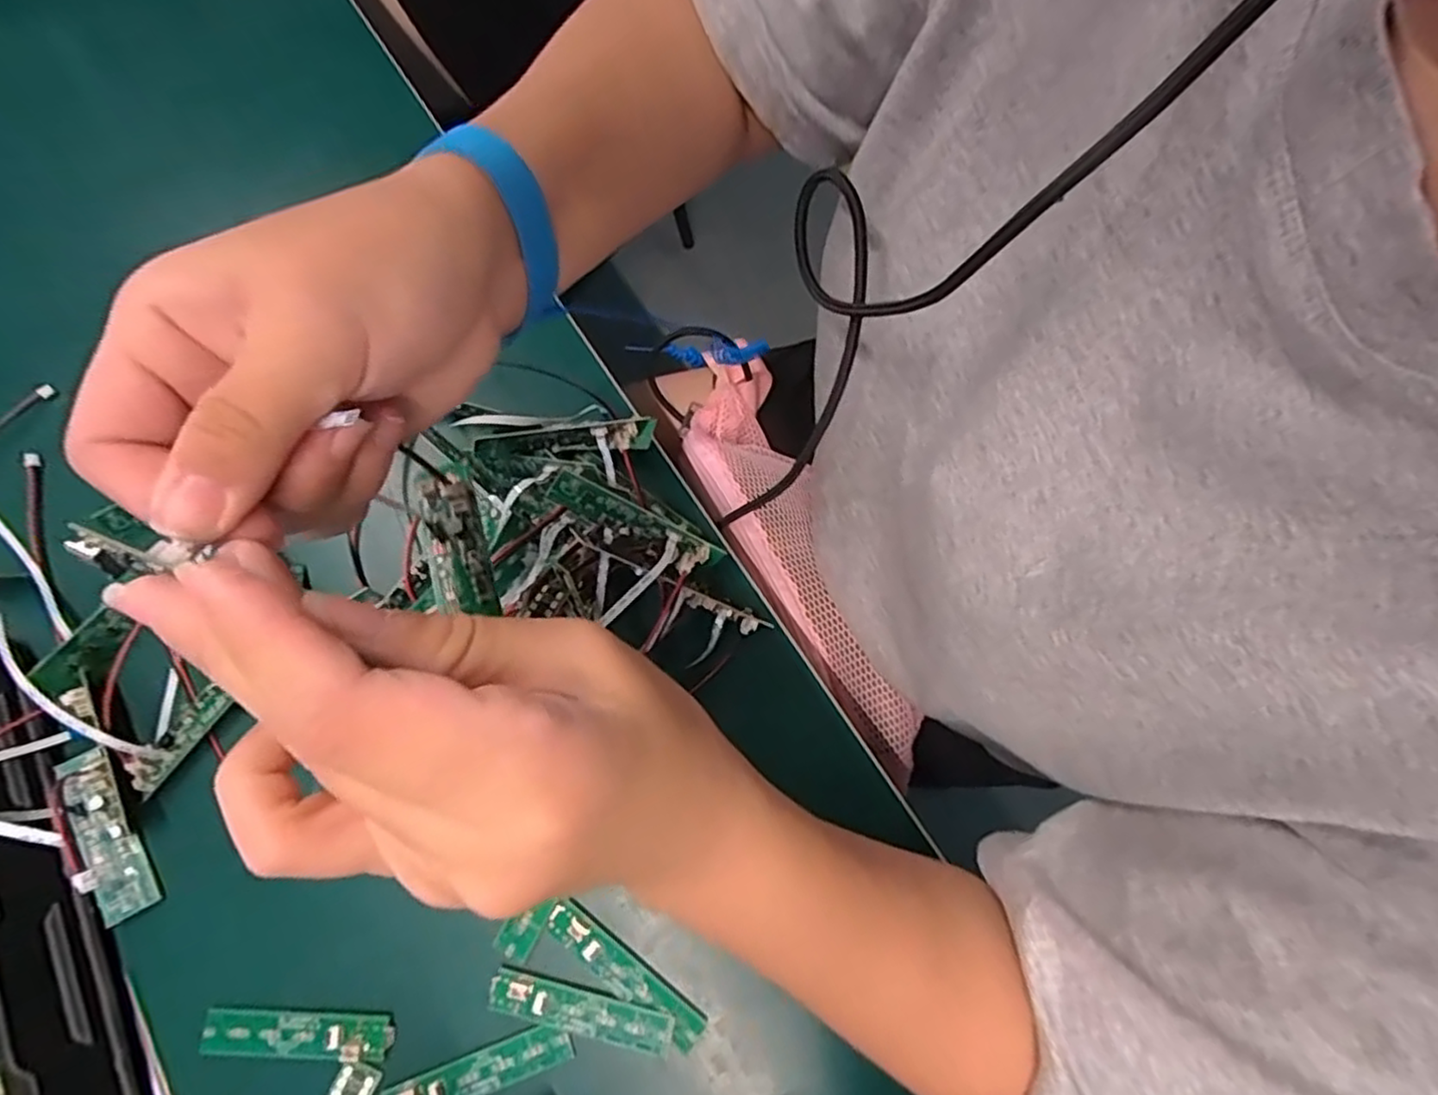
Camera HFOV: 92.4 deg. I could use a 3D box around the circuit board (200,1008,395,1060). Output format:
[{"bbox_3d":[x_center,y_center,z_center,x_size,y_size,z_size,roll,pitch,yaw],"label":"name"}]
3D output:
[{"bbox_3d":[-0.191,0.221,0.314,0.082,0.004,0.017,5,61,-3],"label":"circuit board"}]

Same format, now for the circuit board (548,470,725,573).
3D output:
[{"bbox_3d":[-0.038,-0.010,0.313,0.082,0.018,0.006,28,43,-16],"label":"circuit board"}]

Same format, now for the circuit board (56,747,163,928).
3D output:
[{"bbox_3d":[-0.298,0.138,0.331,0.026,0.010,0.081,-32,76,-7],"label":"circuit board"}]

